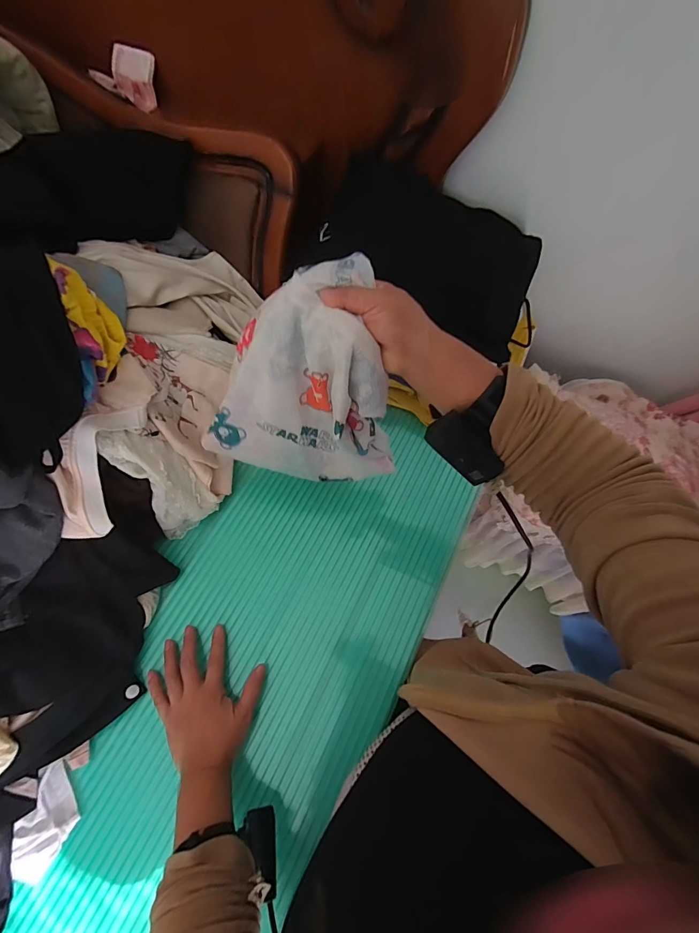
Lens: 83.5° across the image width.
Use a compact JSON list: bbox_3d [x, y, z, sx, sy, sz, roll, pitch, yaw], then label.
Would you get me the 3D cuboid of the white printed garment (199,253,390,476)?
[{"bbox_3d":[-0.052,-0.066,0.434,0.182,0.236,0.130,-26,68,-13],"label":"white printed garment"}]

